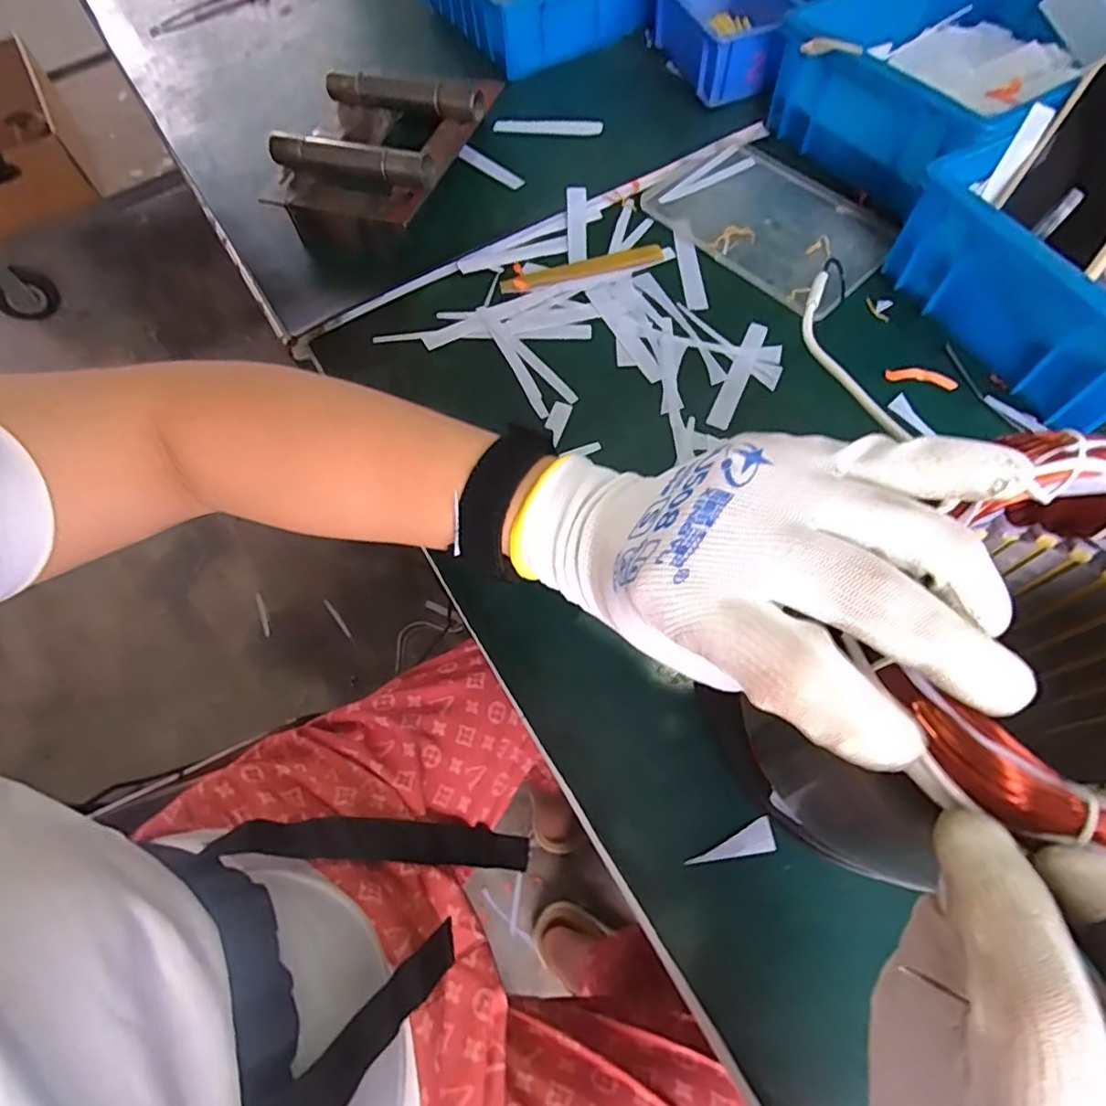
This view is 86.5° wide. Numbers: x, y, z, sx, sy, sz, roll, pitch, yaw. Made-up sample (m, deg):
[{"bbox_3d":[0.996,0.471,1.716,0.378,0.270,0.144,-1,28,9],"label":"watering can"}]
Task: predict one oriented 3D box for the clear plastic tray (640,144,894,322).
[{"bbox_3d":[0.175,-0.268,0.471,0.121,0.007,0.182,-38,70,-13],"label":"clear plastic tray"}]

